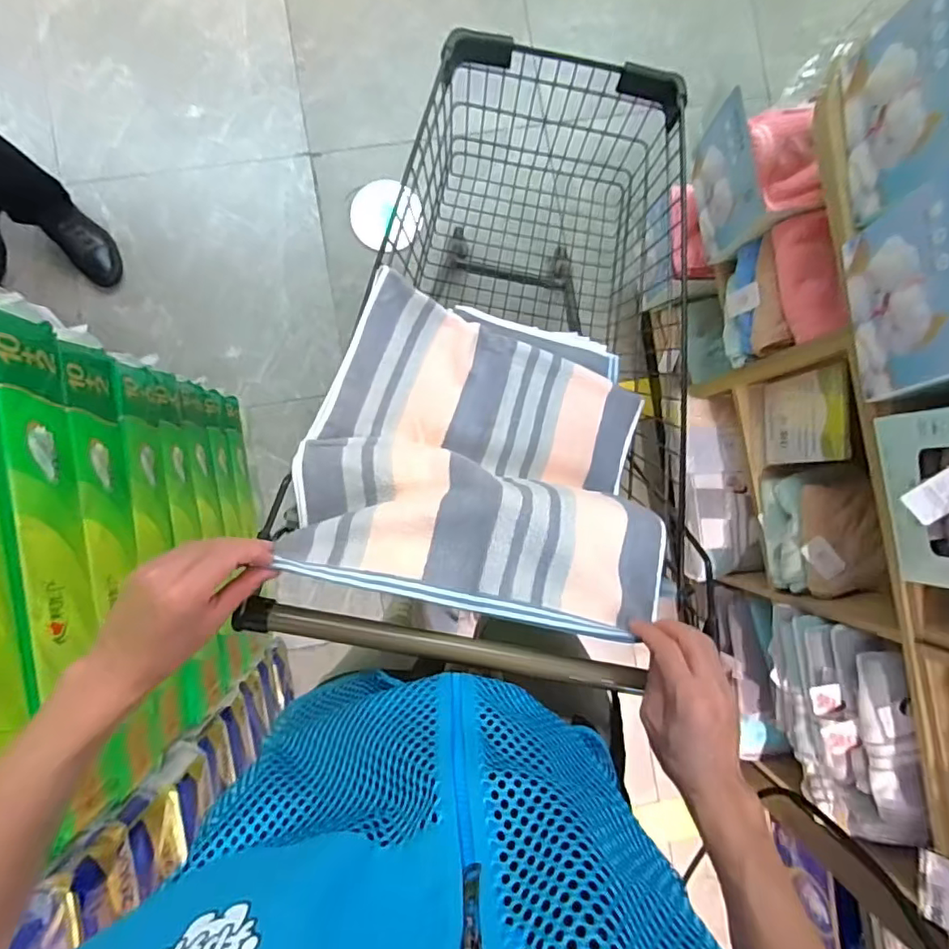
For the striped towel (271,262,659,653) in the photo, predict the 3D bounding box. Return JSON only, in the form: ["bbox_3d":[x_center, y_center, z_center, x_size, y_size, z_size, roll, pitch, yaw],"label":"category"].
[{"bbox_3d":[0.020,-0.019,0.613,0.369,0.109,0.346,15,45,-7],"label":"striped towel"}]

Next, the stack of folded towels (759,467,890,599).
[{"bbox_3d":[0.587,0.099,0.955,0.107,0.138,0.208,-3,85,-4],"label":"stack of folded towels"}]

